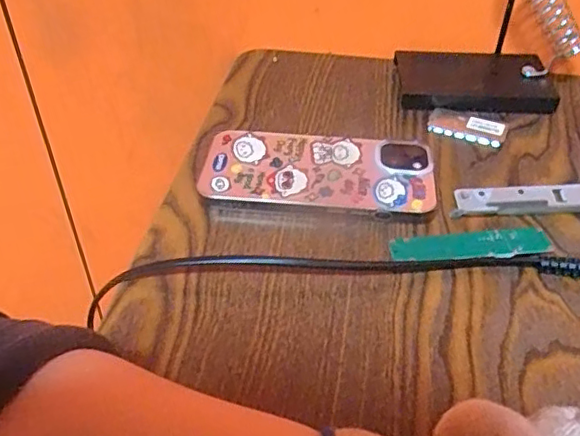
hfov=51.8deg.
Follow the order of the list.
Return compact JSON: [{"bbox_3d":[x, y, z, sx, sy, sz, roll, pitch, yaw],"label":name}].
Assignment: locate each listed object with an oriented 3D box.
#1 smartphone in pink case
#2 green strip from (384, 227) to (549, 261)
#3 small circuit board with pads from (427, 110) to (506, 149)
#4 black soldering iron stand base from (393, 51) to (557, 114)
[{"bbox_3d":[0.017,-0.028,0.372,0.141,0.013,0.067,2,44,2],"label":"smartphone in pink case"},{"bbox_3d":[0.099,0.015,0.330,0.084,0.004,0.018,-4,53,0],"label":"green strip"},{"bbox_3d":[0.125,-0.064,0.423,0.053,0.005,0.026,11,45,11],"label":"small circuit board with pads"},{"bbox_3d":[0.143,-0.105,0.460,0.114,0.018,0.073,1,44,1],"label":"black soldering iron stand base"}]

